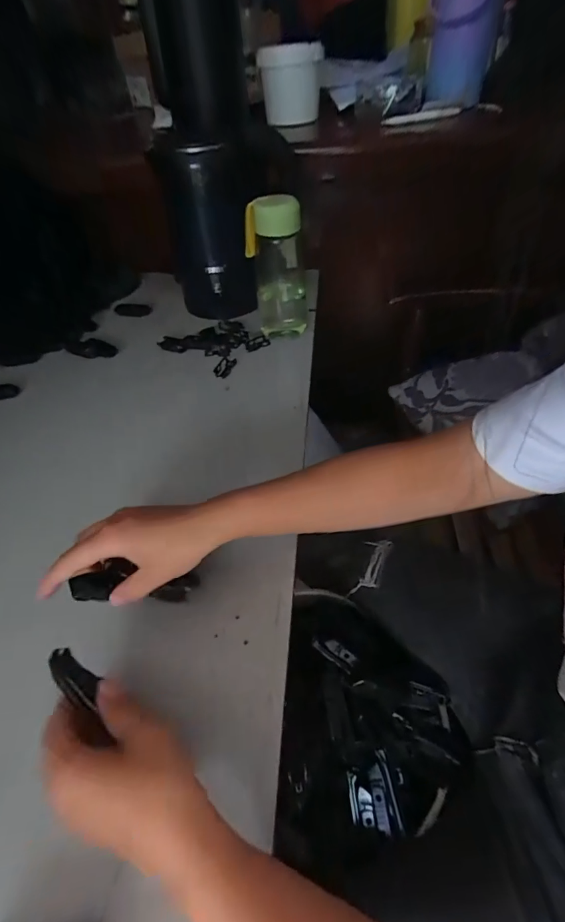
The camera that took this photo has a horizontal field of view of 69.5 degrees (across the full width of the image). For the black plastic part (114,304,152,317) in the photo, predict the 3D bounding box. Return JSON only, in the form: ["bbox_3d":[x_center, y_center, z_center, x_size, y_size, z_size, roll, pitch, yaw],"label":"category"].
[{"bbox_3d":[-0.277,-0.279,0.753,0.071,0.012,0.027,8,49,13],"label":"black plastic part"}]

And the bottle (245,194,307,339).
[{"bbox_3d":[-0.007,-0.288,0.616,0.086,0.193,0.081,-4,48,2],"label":"bottle"}]

